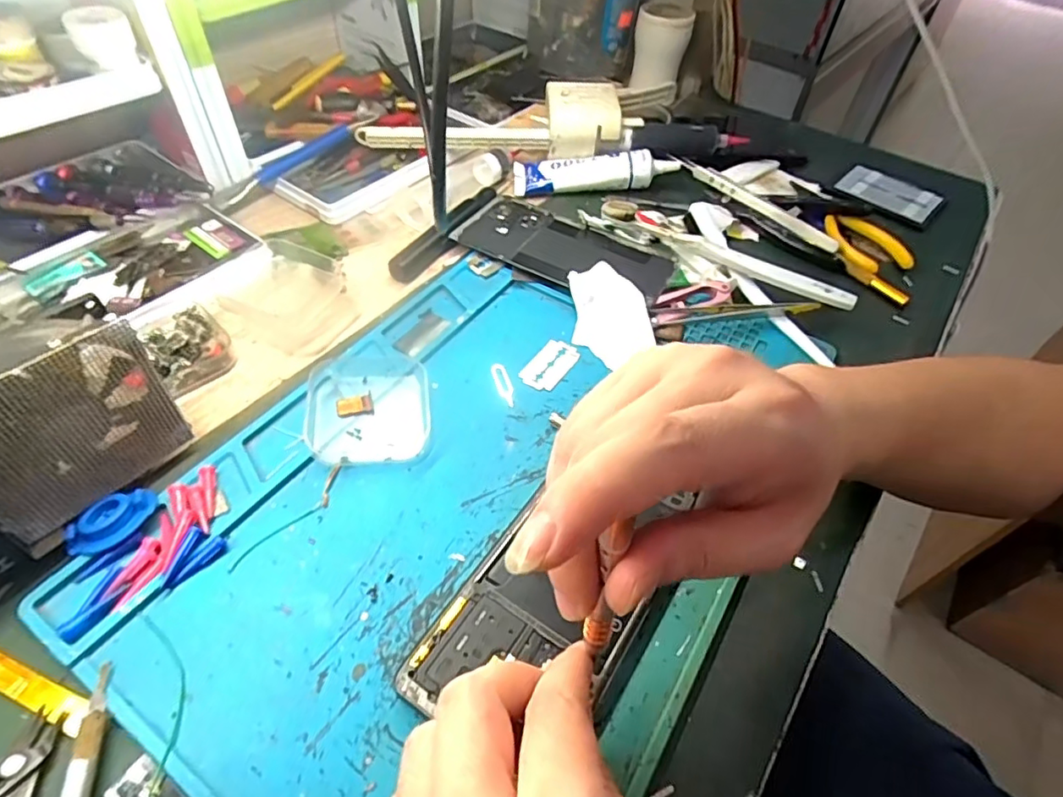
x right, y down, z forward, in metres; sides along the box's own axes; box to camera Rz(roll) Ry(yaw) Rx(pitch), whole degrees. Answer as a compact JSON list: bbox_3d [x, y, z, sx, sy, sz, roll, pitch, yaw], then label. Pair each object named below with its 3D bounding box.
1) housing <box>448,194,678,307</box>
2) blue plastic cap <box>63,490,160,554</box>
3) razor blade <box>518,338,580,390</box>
[{"bbox_3d":[0.022,-0.108,0.416,0.152,0.014,0.072,29,53,17],"label":"housing"},{"bbox_3d":[-0.191,0.055,0.262,0.025,0.004,0.037,37,56,23],"label":"blue plastic cap"},{"bbox_3d":[0.011,-0.021,0.350,0.022,0.004,0.042,29,53,17],"label":"razor blade"}]

